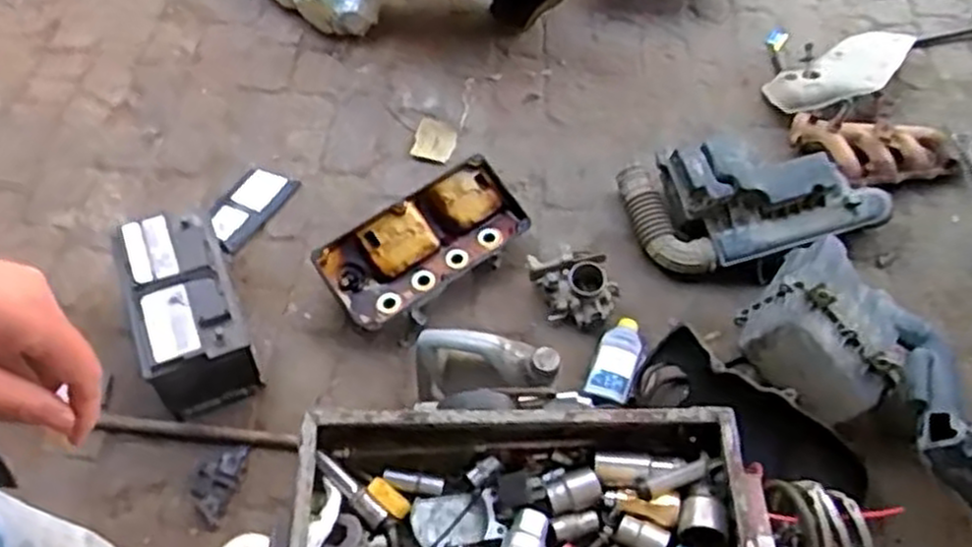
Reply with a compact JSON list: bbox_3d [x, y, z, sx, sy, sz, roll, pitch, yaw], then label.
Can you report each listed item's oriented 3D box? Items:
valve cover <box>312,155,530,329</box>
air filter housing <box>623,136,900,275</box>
[{"bbox_3d":[-0.118,-0.064,1.543,0.403,0.082,0.178,-35,66,-20],"label":"valve cover"},{"bbox_3d":[0.537,-0.132,1.553,0.506,0.158,0.226,2,59,0],"label":"air filter housing"}]

